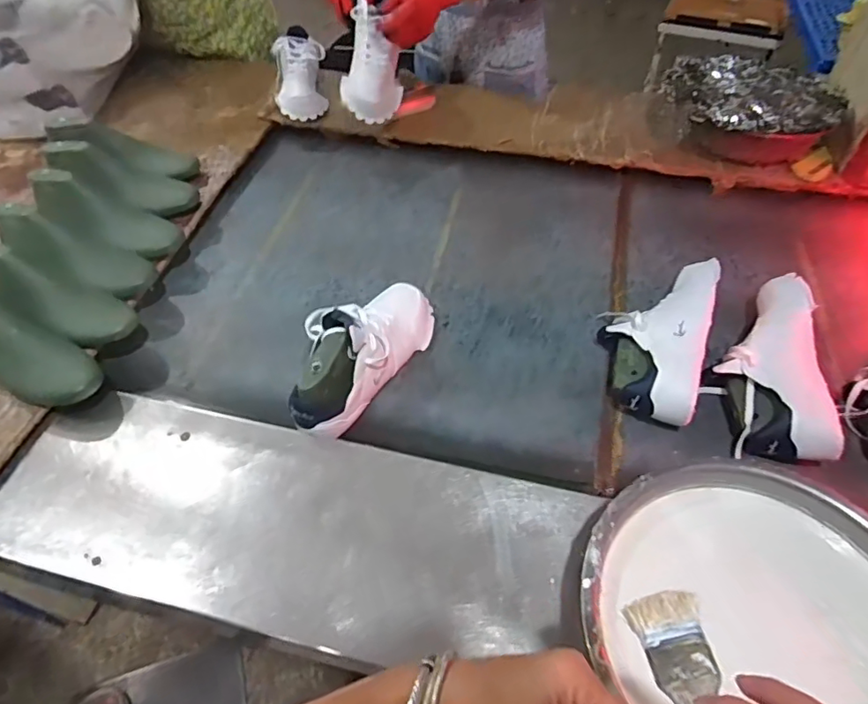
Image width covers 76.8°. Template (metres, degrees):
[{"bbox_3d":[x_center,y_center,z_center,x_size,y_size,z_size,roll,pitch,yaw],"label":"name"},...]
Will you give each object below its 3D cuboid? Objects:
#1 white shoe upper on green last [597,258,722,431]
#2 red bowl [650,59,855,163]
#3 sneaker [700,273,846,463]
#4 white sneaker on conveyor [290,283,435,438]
[{"bbox_3d":[0.327,-0.036,0.799,0.139,0.122,0.281,12,53,11],"label":"white shoe upper on green last"},{"bbox_3d":[0.631,-0.496,1.142,0.303,0.157,0.325,-1,51,1],"label":"red bowl"},{"bbox_3d":[0.473,0.004,0.764,0.138,0.117,0.288,12,53,11],"label":"sneaker"},{"bbox_3d":[-0.108,-0.021,0.785,0.123,0.123,0.289,29,57,22],"label":"white sneaker on conveyor"}]

